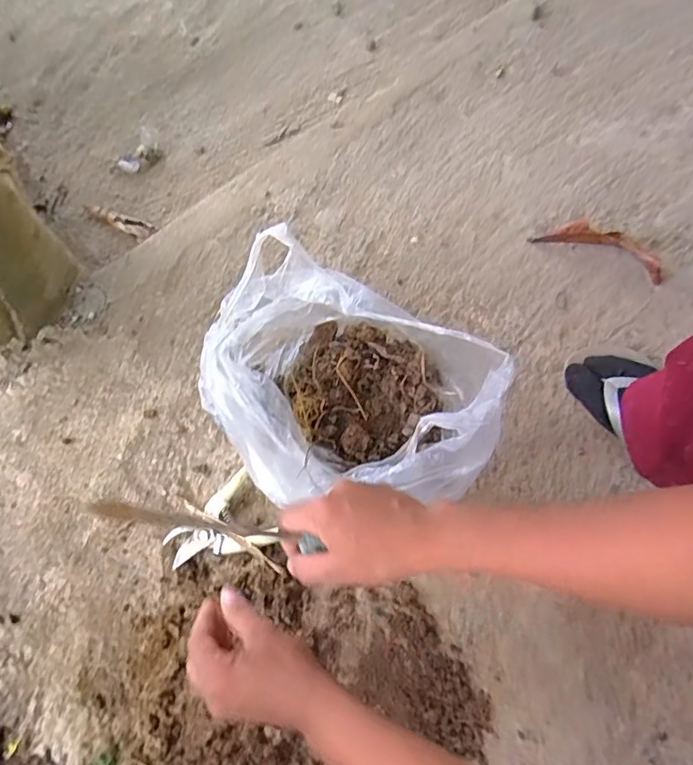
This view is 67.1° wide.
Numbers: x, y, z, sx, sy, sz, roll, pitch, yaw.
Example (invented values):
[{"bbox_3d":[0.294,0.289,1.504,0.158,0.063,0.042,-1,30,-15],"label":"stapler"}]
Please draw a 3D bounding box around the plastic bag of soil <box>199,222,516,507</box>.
[{"bbox_3d":[0.003,0.020,0.567,0.297,0.149,0.249,26,71,13],"label":"plastic bag of soil"}]

